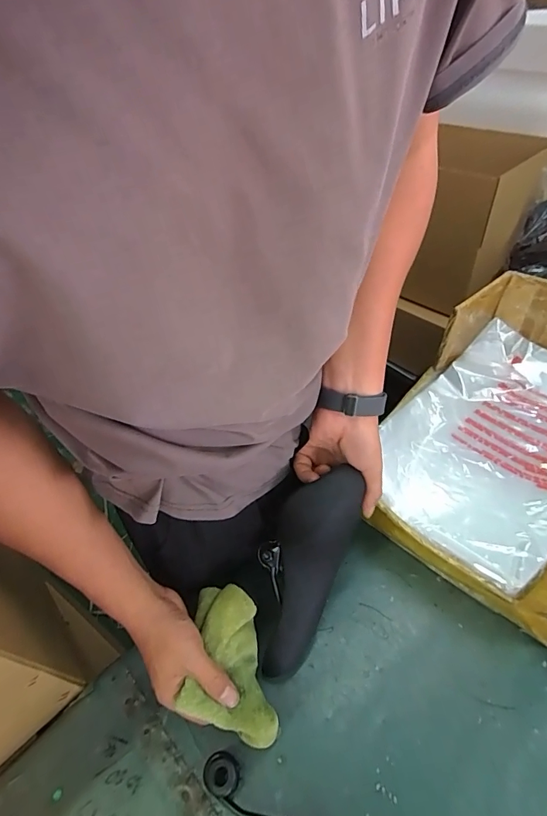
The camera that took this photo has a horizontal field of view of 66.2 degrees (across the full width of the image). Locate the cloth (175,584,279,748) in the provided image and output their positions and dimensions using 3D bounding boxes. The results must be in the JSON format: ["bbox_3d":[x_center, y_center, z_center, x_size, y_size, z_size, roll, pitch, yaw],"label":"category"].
[{"bbox_3d":[-0.050,0.285,0.468,0.085,0.079,0.160,-14,60,-6],"label":"cloth"}]

